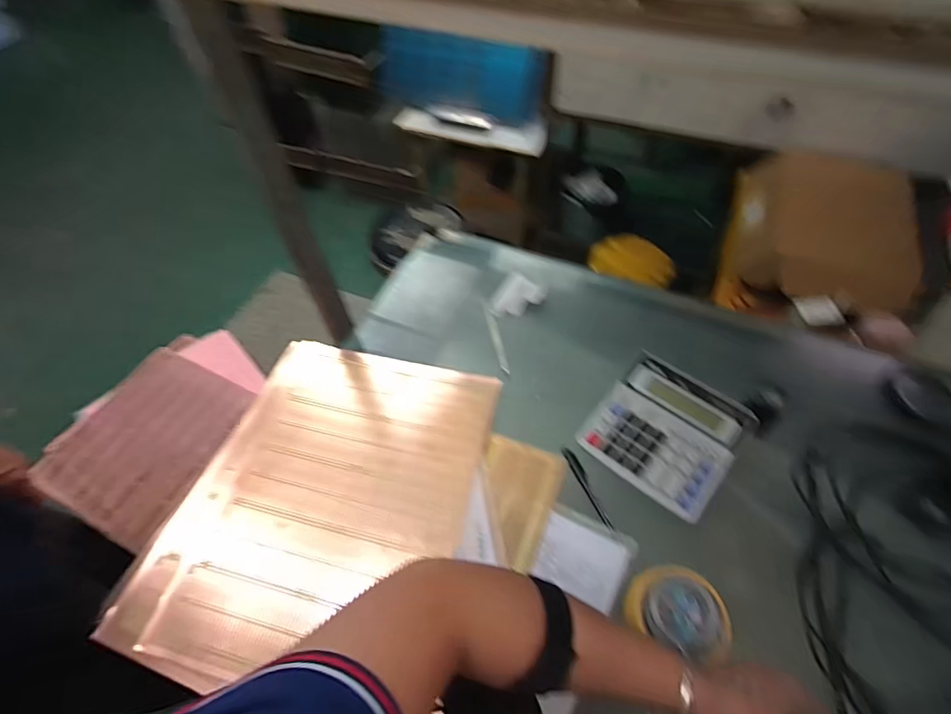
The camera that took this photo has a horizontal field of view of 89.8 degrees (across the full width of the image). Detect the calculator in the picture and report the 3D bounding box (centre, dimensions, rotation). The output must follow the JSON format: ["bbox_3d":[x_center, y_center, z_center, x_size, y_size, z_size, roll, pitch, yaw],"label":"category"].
[{"bbox_3d":[0.240,0.093,0.603,0.161,0.033,0.161,37,66,22],"label":"calculator"}]

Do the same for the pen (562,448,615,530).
[{"bbox_3d":[0.139,0.160,0.587,0.015,0.013,0.109,-22,60,-11],"label":"pen"}]

